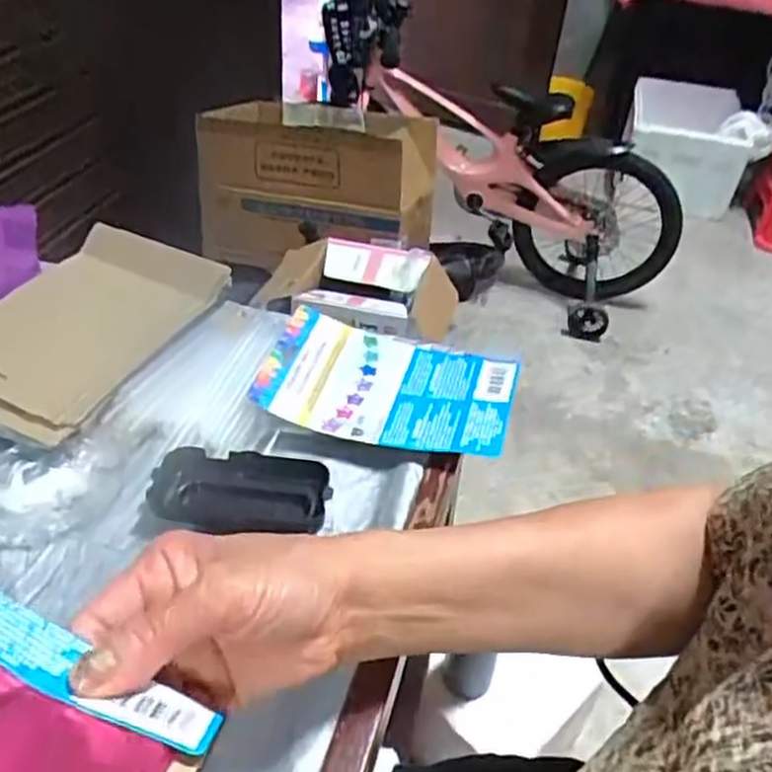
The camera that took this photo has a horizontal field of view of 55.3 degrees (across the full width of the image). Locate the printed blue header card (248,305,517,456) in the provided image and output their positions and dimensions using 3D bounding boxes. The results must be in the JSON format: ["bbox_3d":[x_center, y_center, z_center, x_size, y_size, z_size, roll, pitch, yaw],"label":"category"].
[{"bbox_3d":[0.003,-0.004,0.540,0.177,0.026,0.110,9,41,9],"label":"printed blue header card"}]

